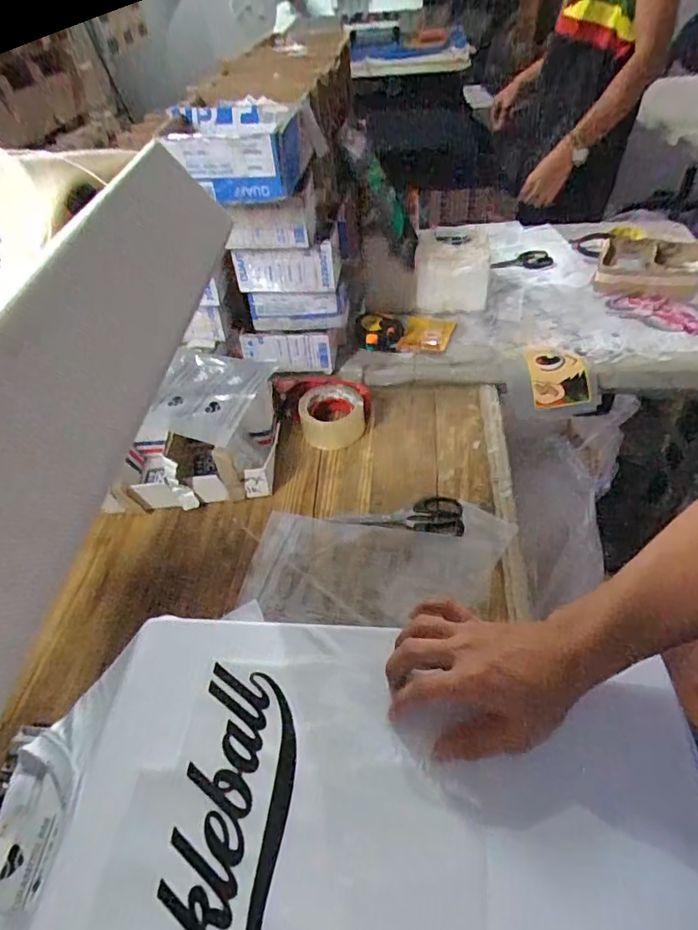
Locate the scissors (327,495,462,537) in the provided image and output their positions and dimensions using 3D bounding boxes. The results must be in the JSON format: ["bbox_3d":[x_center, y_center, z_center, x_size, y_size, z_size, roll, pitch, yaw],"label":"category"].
[{"bbox_3d":[0.067,0.065,0.725,0.174,0.010,0.057,0,46,6],"label":"scissors"}]

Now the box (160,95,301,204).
[{"bbox_3d":[-0.142,-0.376,0.643,0.159,0.071,0.113,0,46,6],"label":"box"}]

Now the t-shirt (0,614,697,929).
[{"bbox_3d":[-0.027,0.295,0.363,0.530,0.059,0.372,1,46,7],"label":"t-shirt"}]

